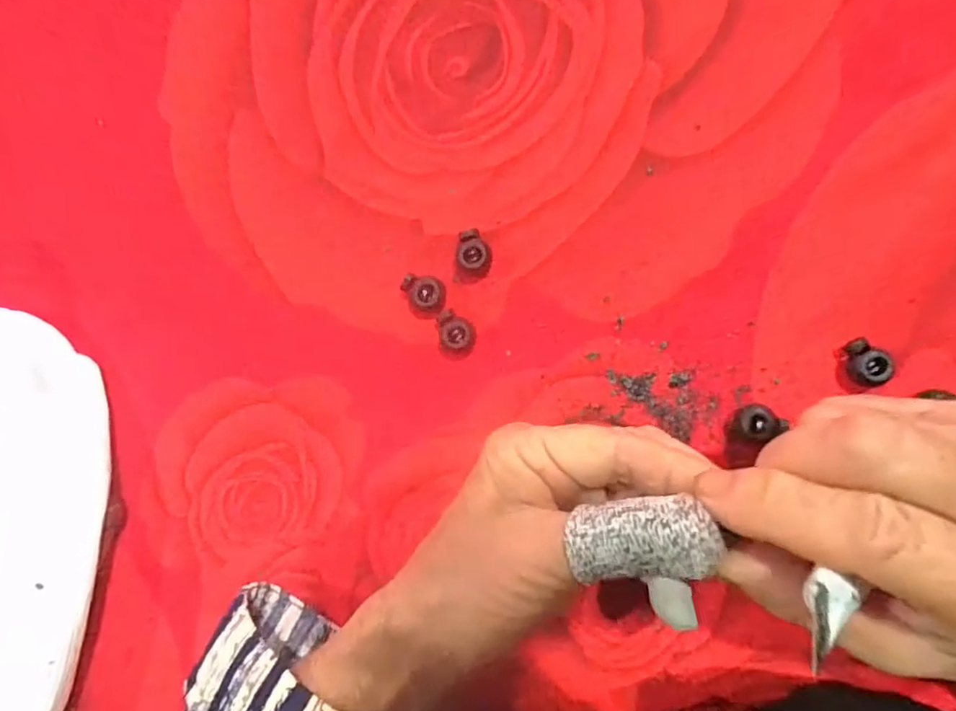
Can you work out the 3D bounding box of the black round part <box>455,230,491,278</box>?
[{"bbox_3d":[-0.002,-0.044,0.246,0.014,0.010,0.020,-4,91,5],"label":"black round part"}]

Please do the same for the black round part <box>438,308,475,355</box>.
[{"bbox_3d":[-0.009,-0.010,0.248,0.014,0.010,0.019,0,91,5],"label":"black round part"}]

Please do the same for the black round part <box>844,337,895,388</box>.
[{"bbox_3d":[0.153,0.003,0.224,0.013,0.011,0.018,-2,91,5],"label":"black round part"}]

